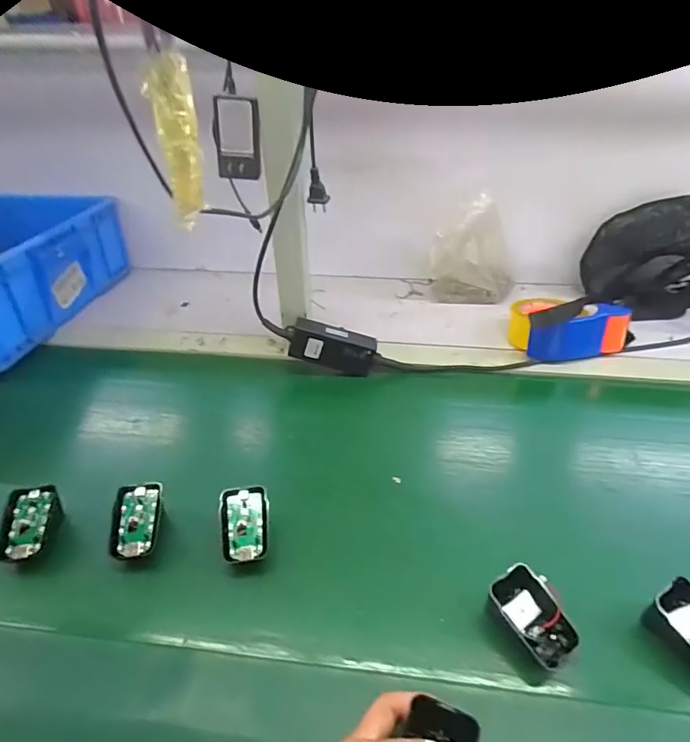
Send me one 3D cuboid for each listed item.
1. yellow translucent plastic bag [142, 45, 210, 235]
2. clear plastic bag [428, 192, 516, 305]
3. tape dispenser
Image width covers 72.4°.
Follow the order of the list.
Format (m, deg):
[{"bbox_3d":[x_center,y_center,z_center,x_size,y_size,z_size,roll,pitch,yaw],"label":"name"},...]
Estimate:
[{"bbox_3d":[-0.071,-0.096,0.200,0.016,0.070,0.010,-7,9,-6],"label":"yellow translucent plastic bag"},{"bbox_3d":[0.222,-0.196,0.806,0.144,0.163,0.078,10,37,14],"label":"clear plastic bag"},{"bbox_3d":[0.331,-0.070,0.706,0.161,0.068,0.102,-2,36,-1],"label":"tape dispenser"}]

